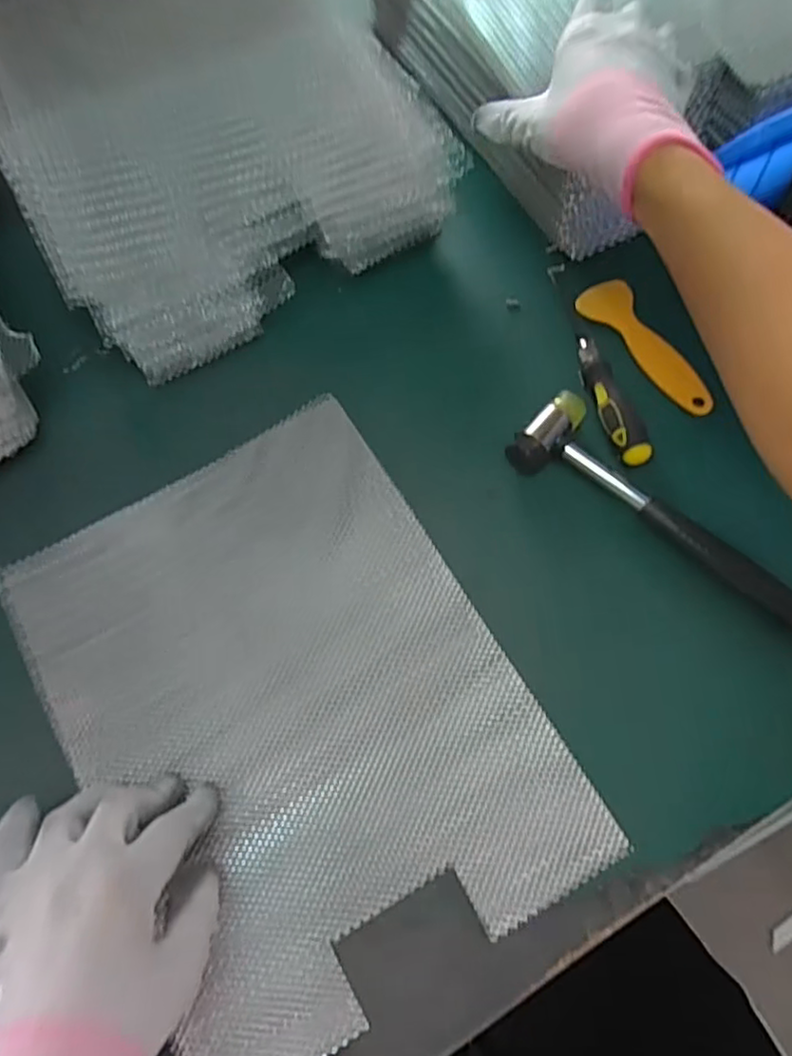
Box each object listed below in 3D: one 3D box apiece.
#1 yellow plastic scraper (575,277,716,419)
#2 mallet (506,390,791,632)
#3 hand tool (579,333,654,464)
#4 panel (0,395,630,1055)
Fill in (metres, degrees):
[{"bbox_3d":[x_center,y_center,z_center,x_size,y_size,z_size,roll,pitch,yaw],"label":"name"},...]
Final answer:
[{"bbox_3d":[0.180,-0.130,0.463,0.036,0.006,0.126,-28,71,-8],"label":"yellow plastic scraper"},{"bbox_3d":[0.174,-0.010,0.403,0.210,0.023,0.058,36,75,14],"label":"mallet"},{"bbox_3d":[0.145,-0.088,0.437,0.025,0.021,0.101,-14,69,-2],"label":"hand tool"},{"bbox_3d":[-0.065,0.097,0.381,0.239,0.010,0.327,-30,71,-8],"label":"panel"}]

